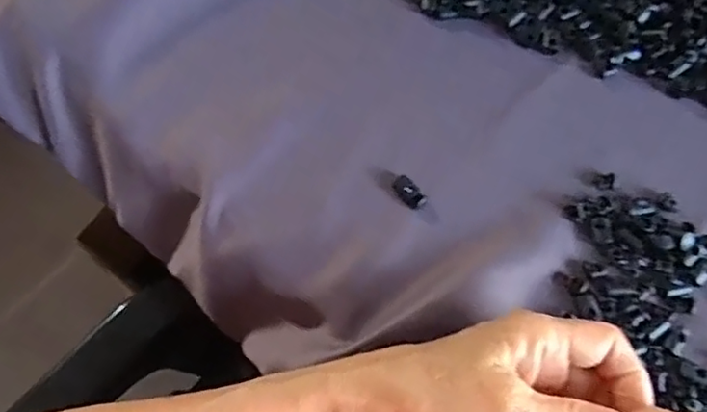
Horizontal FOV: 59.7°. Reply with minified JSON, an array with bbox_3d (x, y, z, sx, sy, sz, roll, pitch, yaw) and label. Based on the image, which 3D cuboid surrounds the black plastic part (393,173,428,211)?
[{"bbox_3d":[0.032,-0.008,0.349,0.012,0.007,0.022,-40,72,-14],"label":"black plastic part"}]

